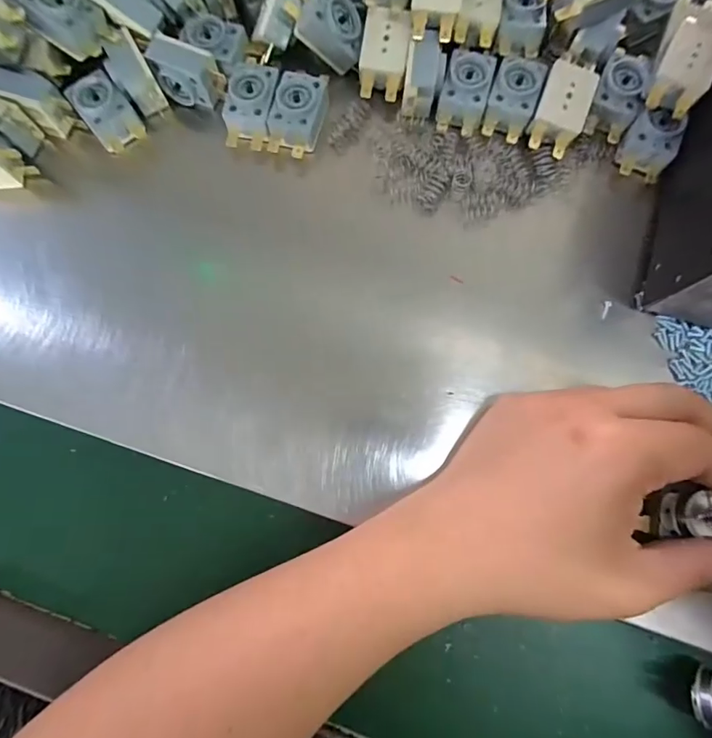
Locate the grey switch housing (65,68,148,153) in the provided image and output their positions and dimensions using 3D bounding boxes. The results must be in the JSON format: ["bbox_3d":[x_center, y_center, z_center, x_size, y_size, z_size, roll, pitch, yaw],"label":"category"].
[{"bbox_3d":[-0.146,-0.151,0.273,0.027,0.018,0.042,-38,82,-4],"label":"grey switch housing"}]

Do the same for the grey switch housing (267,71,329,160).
[{"bbox_3d":[-0.034,-0.149,0.271,0.028,0.014,0.050,14,82,4],"label":"grey switch housing"}]

